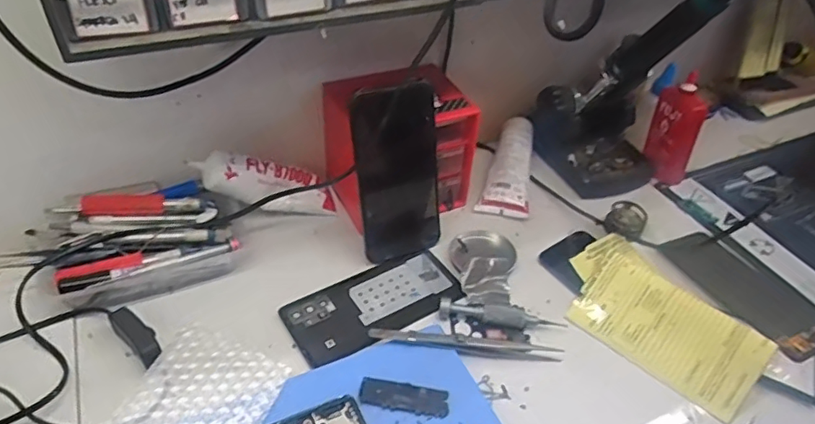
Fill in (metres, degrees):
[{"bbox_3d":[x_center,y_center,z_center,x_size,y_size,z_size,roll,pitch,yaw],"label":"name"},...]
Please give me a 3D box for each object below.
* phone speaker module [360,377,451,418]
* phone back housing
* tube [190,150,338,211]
[{"bbox_3d":[-0.002,0.139,0.426,0.065,0.004,0.023,9,42,5],"label":"phone speaker module"},{"bbox_3d":[-0.029,0.079,0.510,0.156,0.010,0.077,-23,49,-26],"label":"phone back housing"},{"bbox_3d":[-0.135,-0.026,0.559,0.140,0.042,0.025,15,25,-41],"label":"tube"}]

